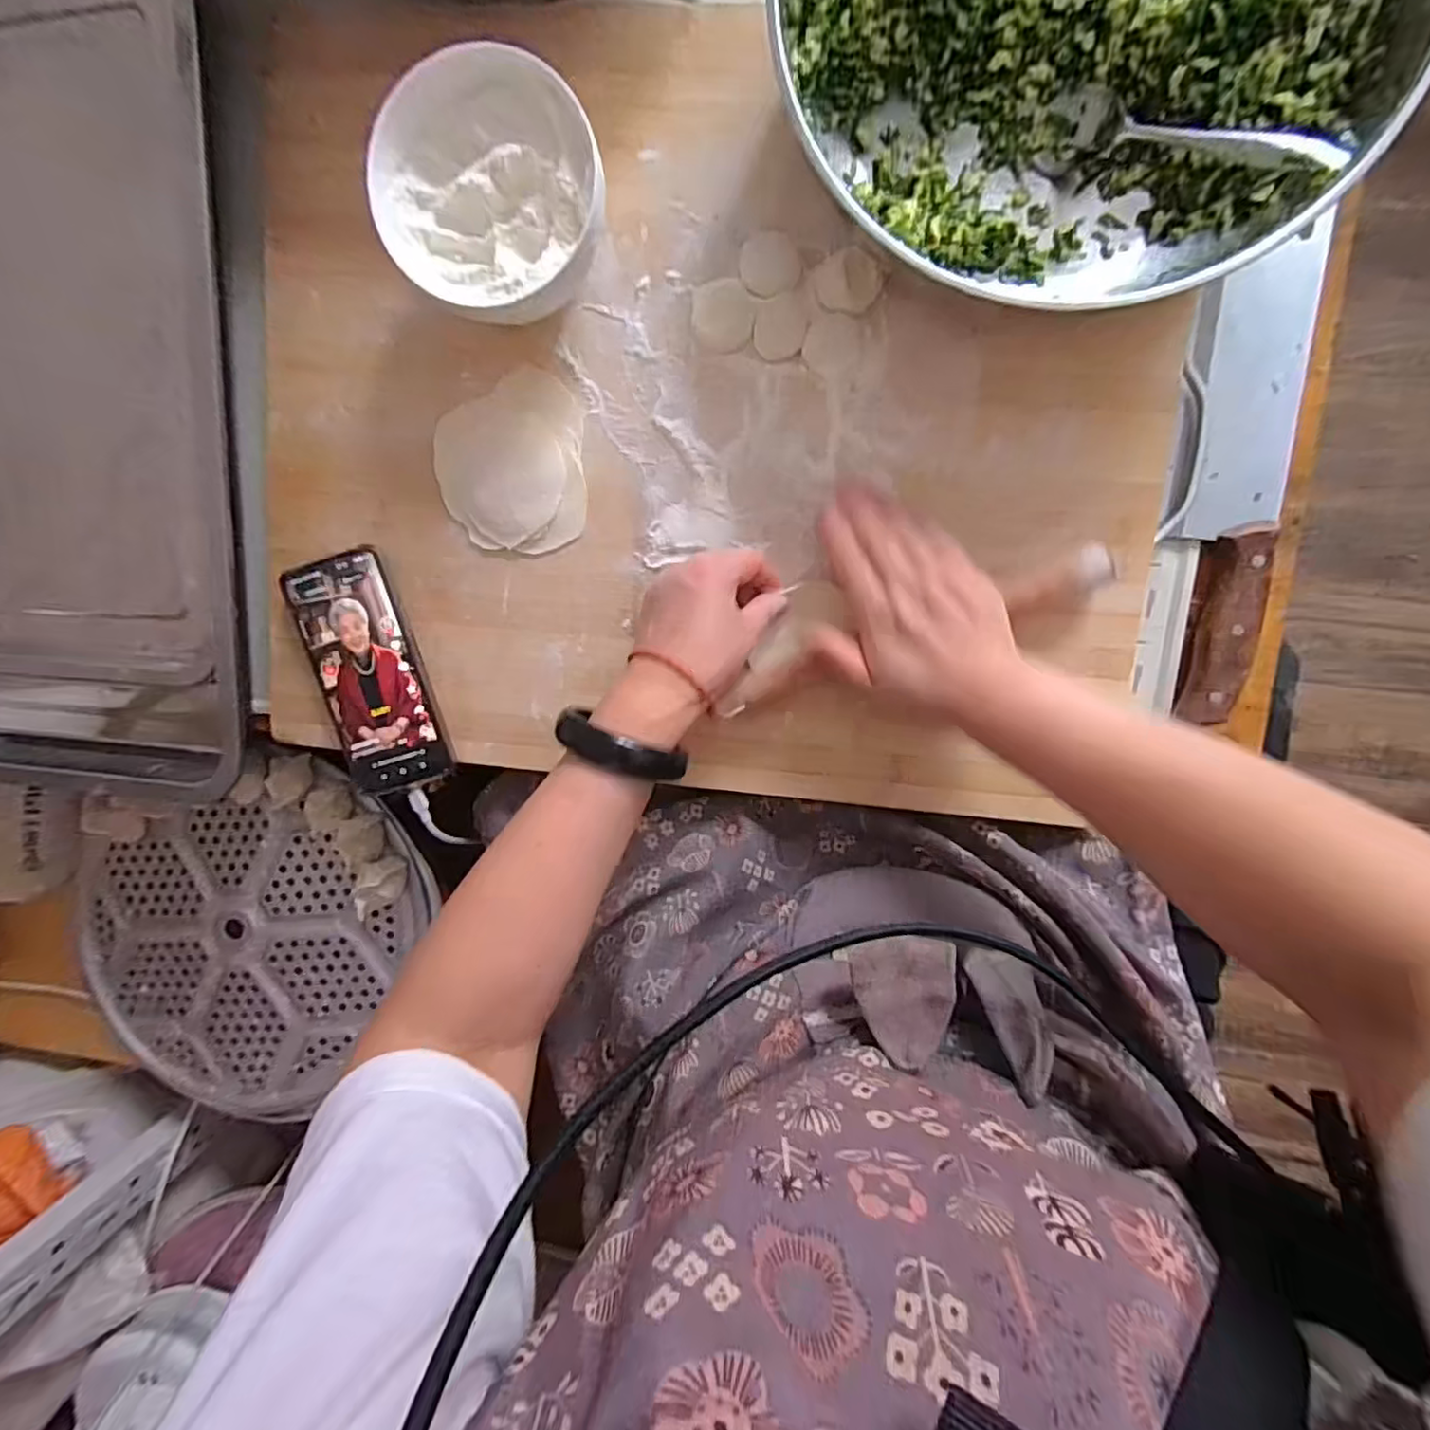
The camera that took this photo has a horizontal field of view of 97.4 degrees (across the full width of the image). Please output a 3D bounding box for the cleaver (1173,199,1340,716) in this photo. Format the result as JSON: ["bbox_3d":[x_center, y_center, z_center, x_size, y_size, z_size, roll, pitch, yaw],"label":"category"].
[{"bbox_3d":[0.331,-0.140,0.390,0.054,0.021,0.286,3,98,5],"label":"cleaver"}]

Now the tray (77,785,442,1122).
[{"bbox_3d":[-0.411,0.183,0.551,0.275,0.032,0.304,32,100,1],"label":"tray"}]

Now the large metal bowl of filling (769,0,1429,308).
[{"bbox_3d":[0.189,-0.382,0.322,0.301,0.100,0.259,10,98,4],"label":"large metal bowl of filling"}]

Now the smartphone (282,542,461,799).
[{"bbox_3d":[-0.243,-0.028,0.439,0.078,0.010,0.163,-15,96,8],"label":"smartphone"}]

